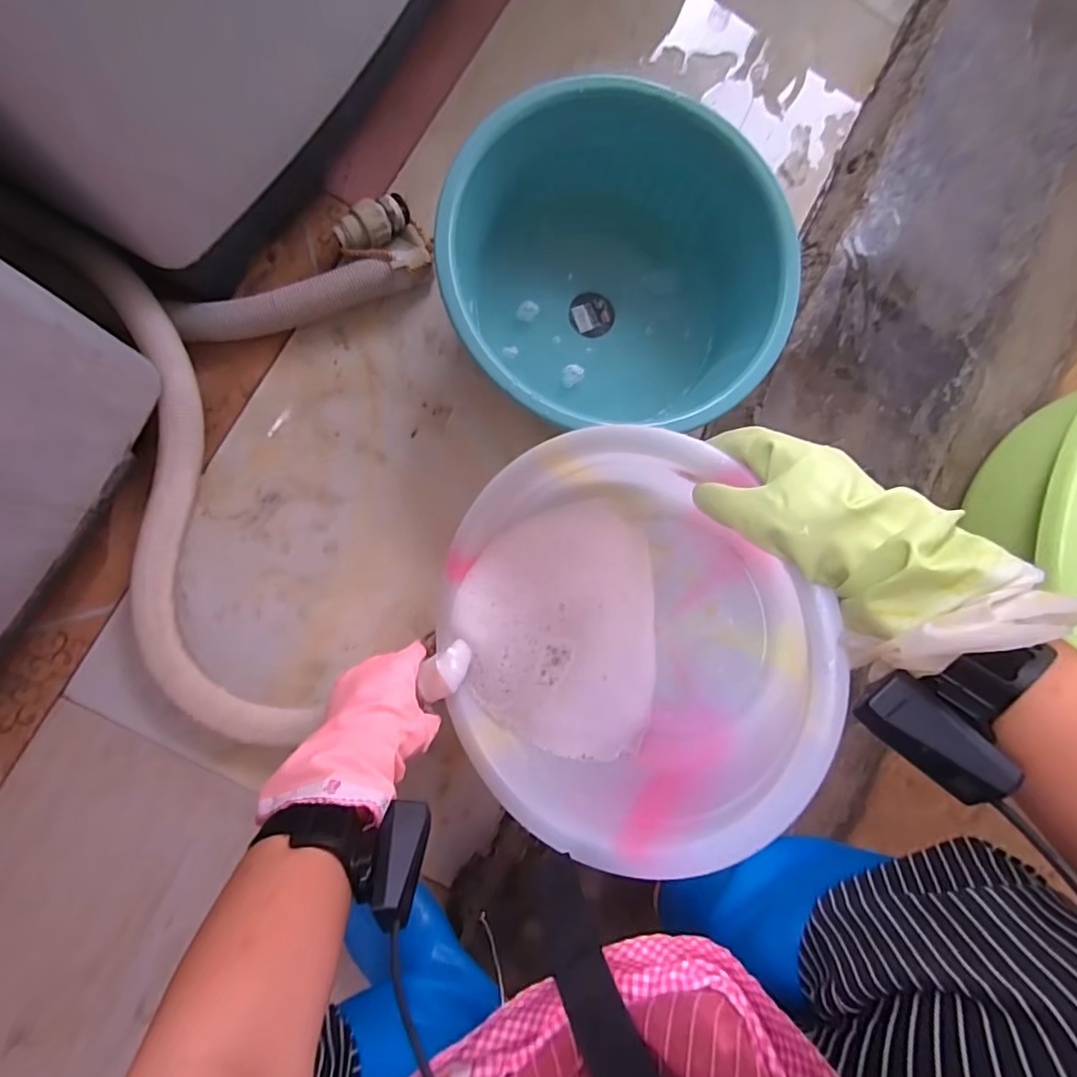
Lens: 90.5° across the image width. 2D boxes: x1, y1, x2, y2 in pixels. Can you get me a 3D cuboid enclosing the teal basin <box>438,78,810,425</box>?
[{"bbox_3d":[0.070,-0.260,0.554,0.326,0.141,0.307,0,87,-8],"label":"teal basin"}]

